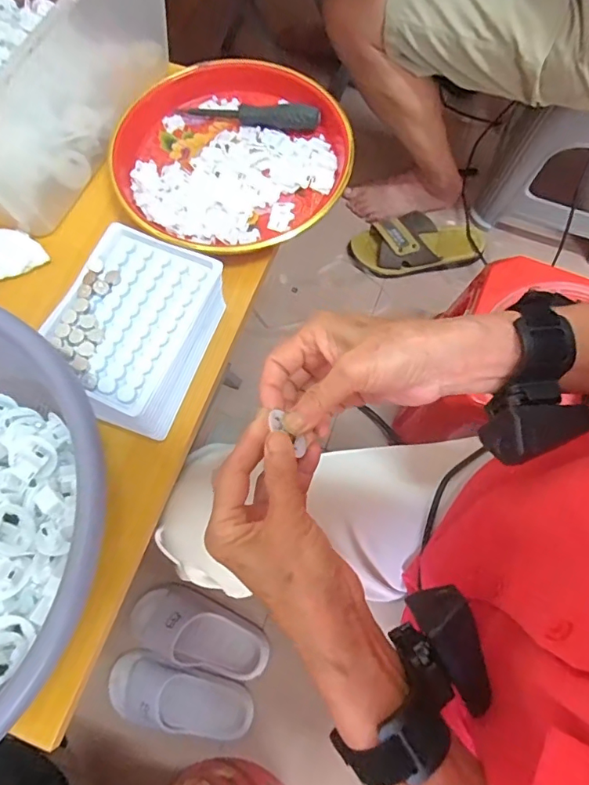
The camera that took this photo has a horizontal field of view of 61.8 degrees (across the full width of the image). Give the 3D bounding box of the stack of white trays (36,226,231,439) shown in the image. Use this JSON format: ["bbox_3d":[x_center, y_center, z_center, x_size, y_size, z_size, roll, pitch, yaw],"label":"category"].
[{"bbox_3d":[-0.117,-0.043,0.381,0.108,0.063,0.139,19,73,7],"label":"stack of white trays"}]

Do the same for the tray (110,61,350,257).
[{"bbox_3d":[-0.065,-0.232,0.471,0.215,0.028,0.218,0,72,0],"label":"tray"}]

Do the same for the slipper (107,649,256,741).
[{"bbox_3d":[-0.179,0.467,0.755,0.229,0.105,0.092,12,72,4],"label":"slipper"}]

